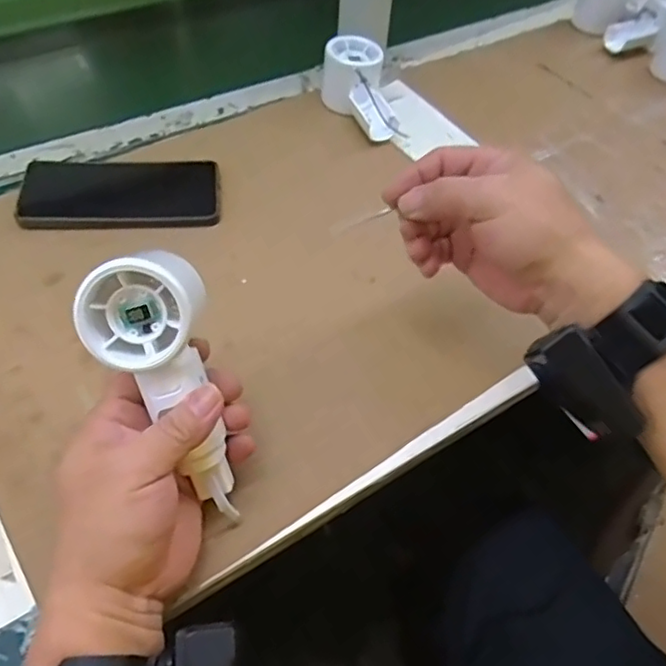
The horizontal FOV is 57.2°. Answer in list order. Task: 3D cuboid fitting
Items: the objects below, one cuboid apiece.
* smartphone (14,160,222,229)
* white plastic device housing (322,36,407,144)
[{"bbox_3d":[-0.182,-0.123,0.532,0.163,0.014,0.082,-1,52,-6],"label":"smartphone"},{"bbox_3d":[0.027,-0.244,0.616,0.059,0.058,0.107,-10,53,-13],"label":"white plastic device housing"}]

